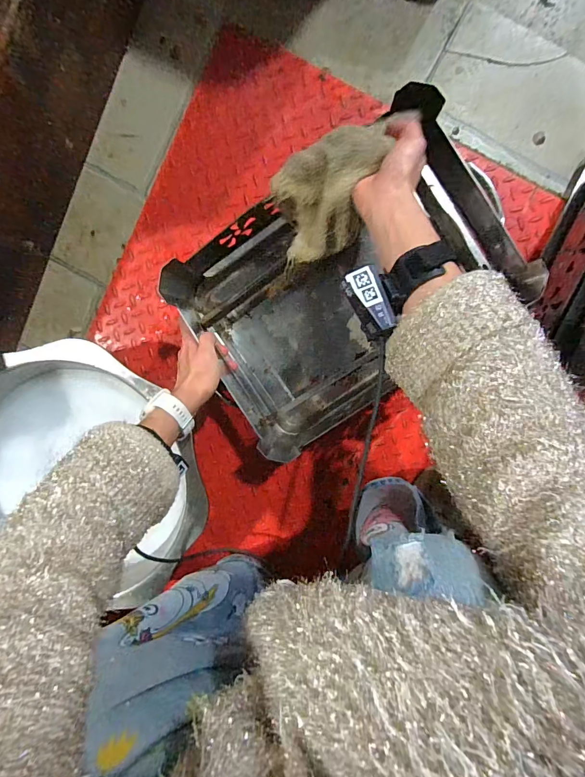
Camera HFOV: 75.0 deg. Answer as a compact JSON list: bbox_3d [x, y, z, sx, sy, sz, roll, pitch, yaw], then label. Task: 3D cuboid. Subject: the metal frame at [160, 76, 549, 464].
[{"bbox_3d":[0.049,-0.122,0.513,0.381,0.138,0.279,-37,94,7],"label":"metal frame"}]

